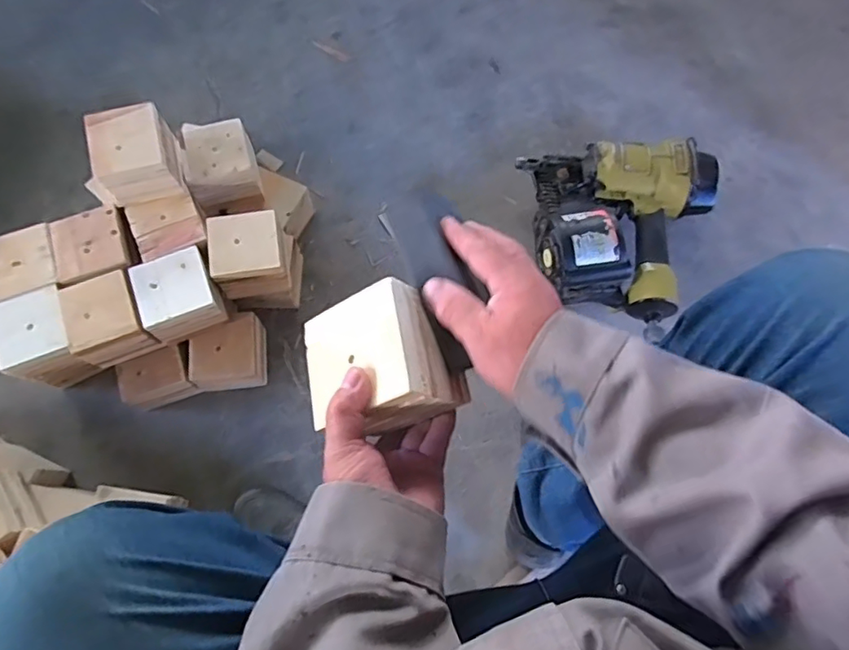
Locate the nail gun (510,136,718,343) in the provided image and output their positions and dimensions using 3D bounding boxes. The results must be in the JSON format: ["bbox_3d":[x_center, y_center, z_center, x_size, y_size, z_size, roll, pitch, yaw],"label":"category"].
[{"bbox_3d":[0.288,-0.168,0.884,0.297,0.124,0.306,18,73,5],"label":"nail gun"}]

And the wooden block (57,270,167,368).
[{"bbox_3d":[-0.427,-0.009,0.762,0.096,0.072,0.104,-20,74,-6],"label":"wooden block"}]

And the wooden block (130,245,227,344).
[{"bbox_3d":[-0.335,-0.042,0.762,0.100,0.054,0.102,-21,74,-7],"label":"wooden block"}]

